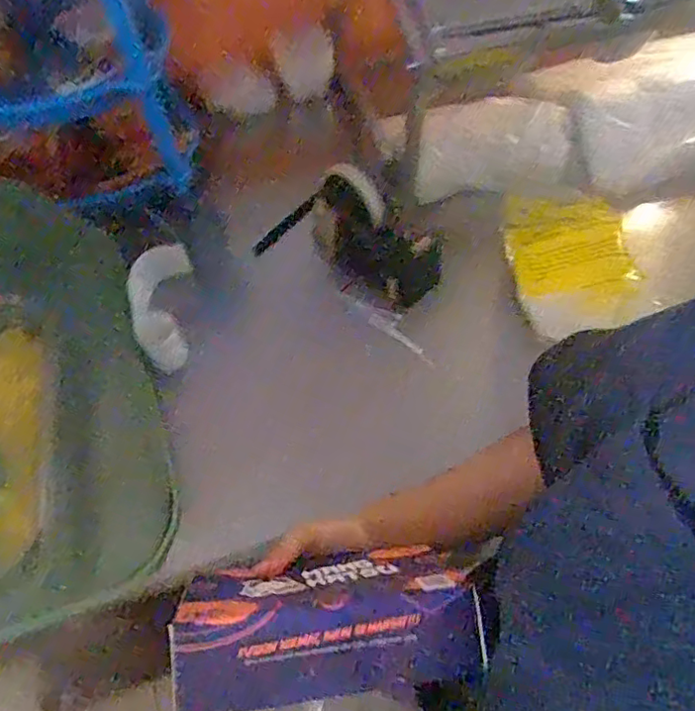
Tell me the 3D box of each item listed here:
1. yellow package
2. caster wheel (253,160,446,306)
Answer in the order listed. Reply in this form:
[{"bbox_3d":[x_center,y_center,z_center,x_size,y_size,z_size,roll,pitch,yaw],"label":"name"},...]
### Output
[{"bbox_3d":[0.256,-0.118,0.676,0.150,0.043,0.221,8,60,5],"label":"yellow package"},{"bbox_3d":[0.005,-0.135,0.665,0.201,0.092,0.088,30,64,17],"label":"caster wheel"}]

